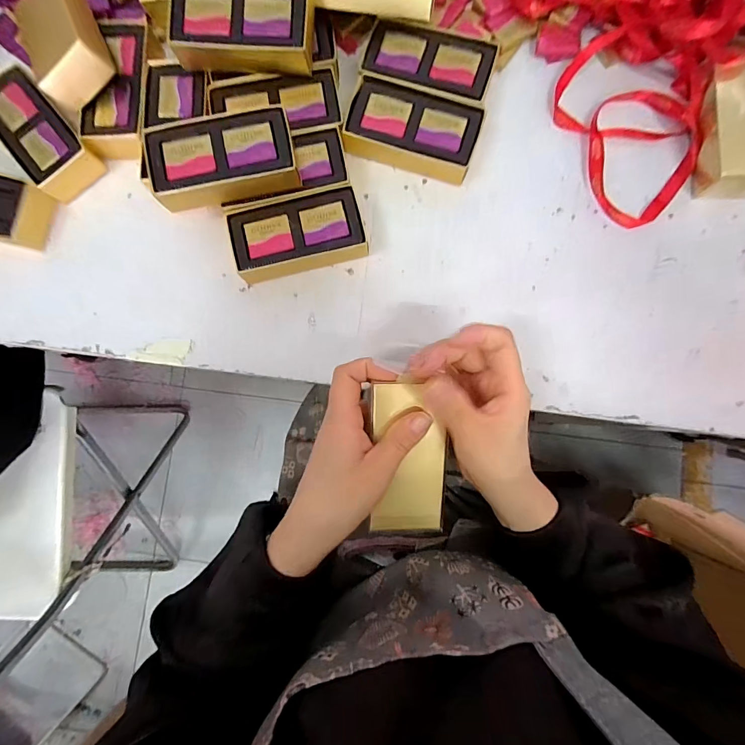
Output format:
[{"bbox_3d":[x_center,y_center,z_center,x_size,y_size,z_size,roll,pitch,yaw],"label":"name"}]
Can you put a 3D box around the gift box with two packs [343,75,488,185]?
[{"bbox_3d":[0.037,-0.216,0.348,0.113,0.032,0.057,20,87,3],"label":"gift box with two packs"}]

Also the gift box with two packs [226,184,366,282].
[{"bbox_3d":[-0.064,-0.118,0.346,0.110,0.030,0.062,-14,85,1],"label":"gift box with two packs"}]

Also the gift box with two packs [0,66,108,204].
[{"bbox_3d":[-0.304,-0.217,0.356,0.055,0.028,0.111,-41,86,-1],"label":"gift box with two packs"}]

